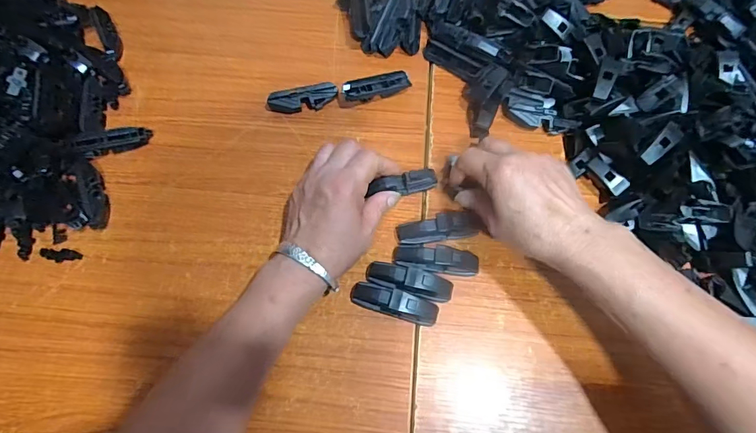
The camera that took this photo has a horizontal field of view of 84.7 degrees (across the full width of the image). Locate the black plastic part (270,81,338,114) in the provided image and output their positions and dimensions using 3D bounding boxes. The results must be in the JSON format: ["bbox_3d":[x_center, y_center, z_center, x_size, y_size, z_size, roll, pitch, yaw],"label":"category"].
[{"bbox_3d":[-0.079,-0.124,0.443,0.072,0.019,0.023,-11,68,-5],"label":"black plastic part"}]

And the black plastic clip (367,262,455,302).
[{"bbox_3d":[0.027,0.057,0.365,0.076,0.027,0.023,15,68,5],"label":"black plastic clip"}]

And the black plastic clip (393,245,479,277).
[{"bbox_3d":[0.053,0.039,0.375,0.076,0.023,0.020,7,67,2],"label":"black plastic clip"}]

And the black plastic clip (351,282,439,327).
[{"bbox_3d":[0.014,0.074,0.359,0.077,0.024,0.021,18,68,7],"label":"black plastic clip"}]

